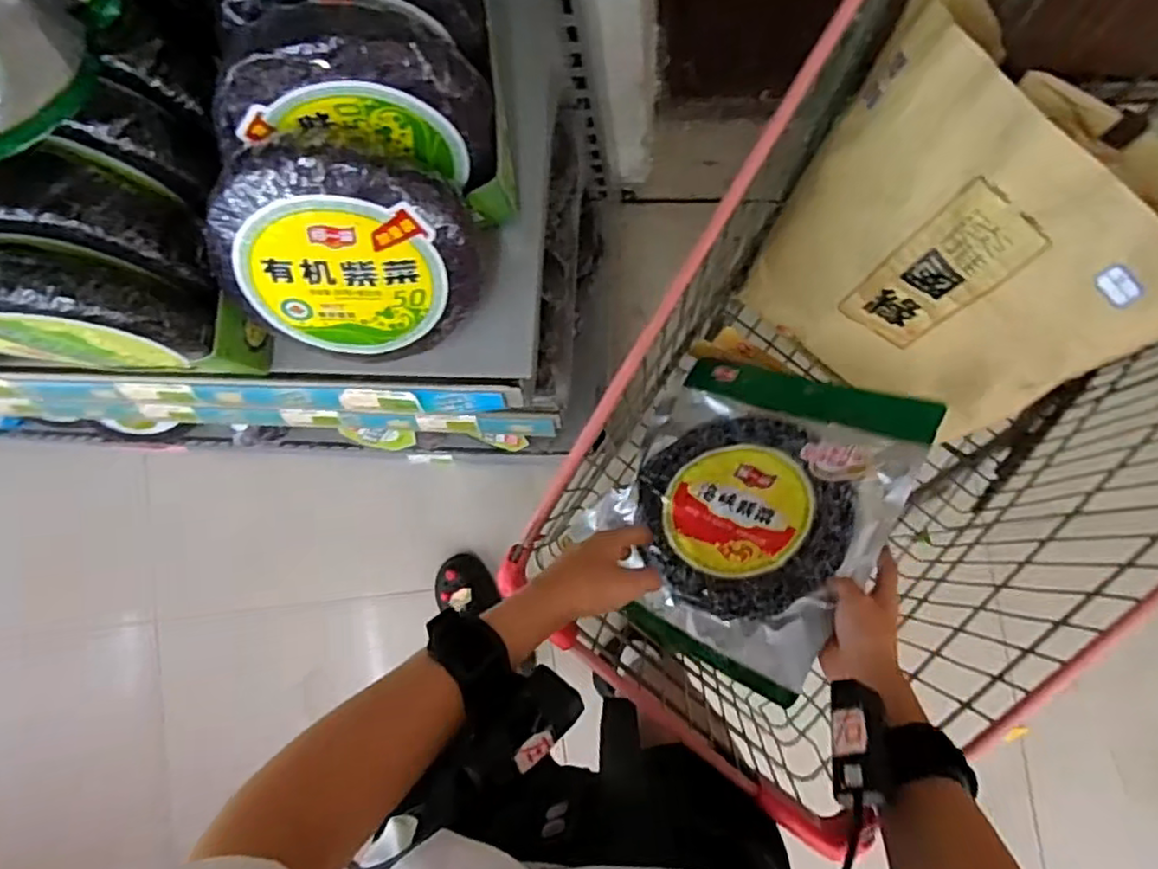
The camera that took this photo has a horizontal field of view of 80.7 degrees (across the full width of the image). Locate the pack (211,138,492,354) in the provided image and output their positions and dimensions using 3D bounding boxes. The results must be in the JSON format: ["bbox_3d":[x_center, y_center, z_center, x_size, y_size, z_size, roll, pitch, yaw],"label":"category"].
[{"bbox_3d":[-0.176,-0.132,0.537,0.193,0.188,0.035,-2,51,-8],"label":"pack"}]

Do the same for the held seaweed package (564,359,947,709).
[{"bbox_3d":[0.157,0.064,0.671,0.270,0.034,0.305,25,71,38],"label":"held seaweed package"}]

